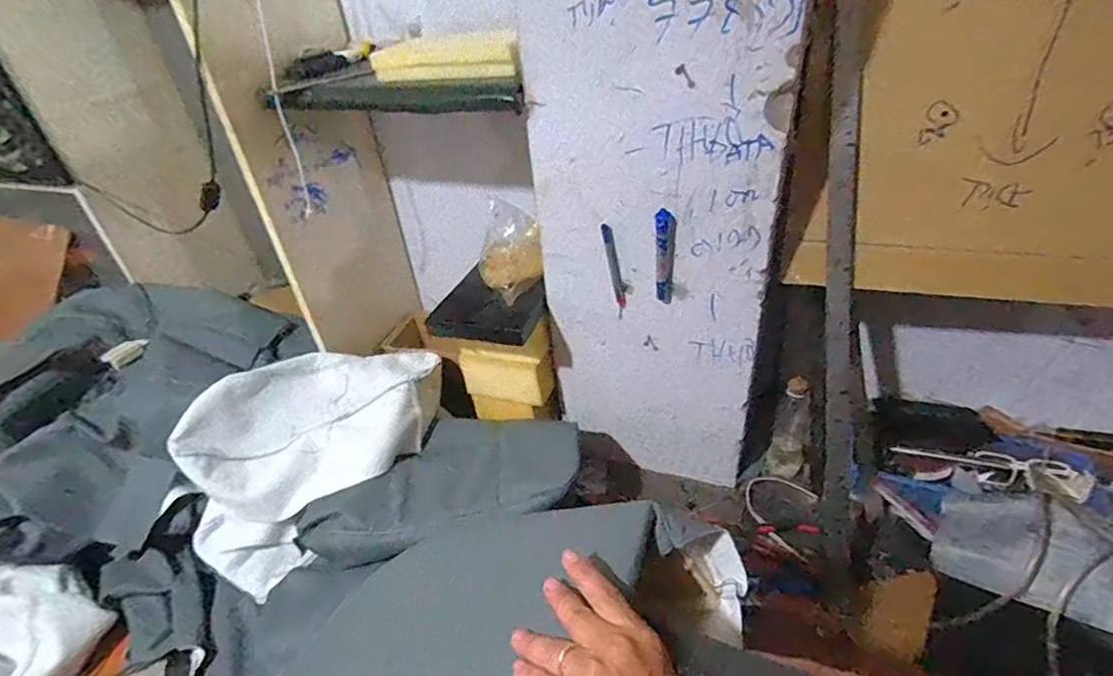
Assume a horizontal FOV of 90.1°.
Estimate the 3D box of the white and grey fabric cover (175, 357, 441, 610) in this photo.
[{"bbox_3d":[-0.413,0.175,0.988,0.458,0.215,0.256,-31,42,-32],"label":"white and grey fabric cover"}]

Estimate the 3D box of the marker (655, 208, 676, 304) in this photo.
[{"bbox_3d":[0.152,-0.111,0.780,0.026,0.147,0.019,5,36,14],"label":"marker"}]

